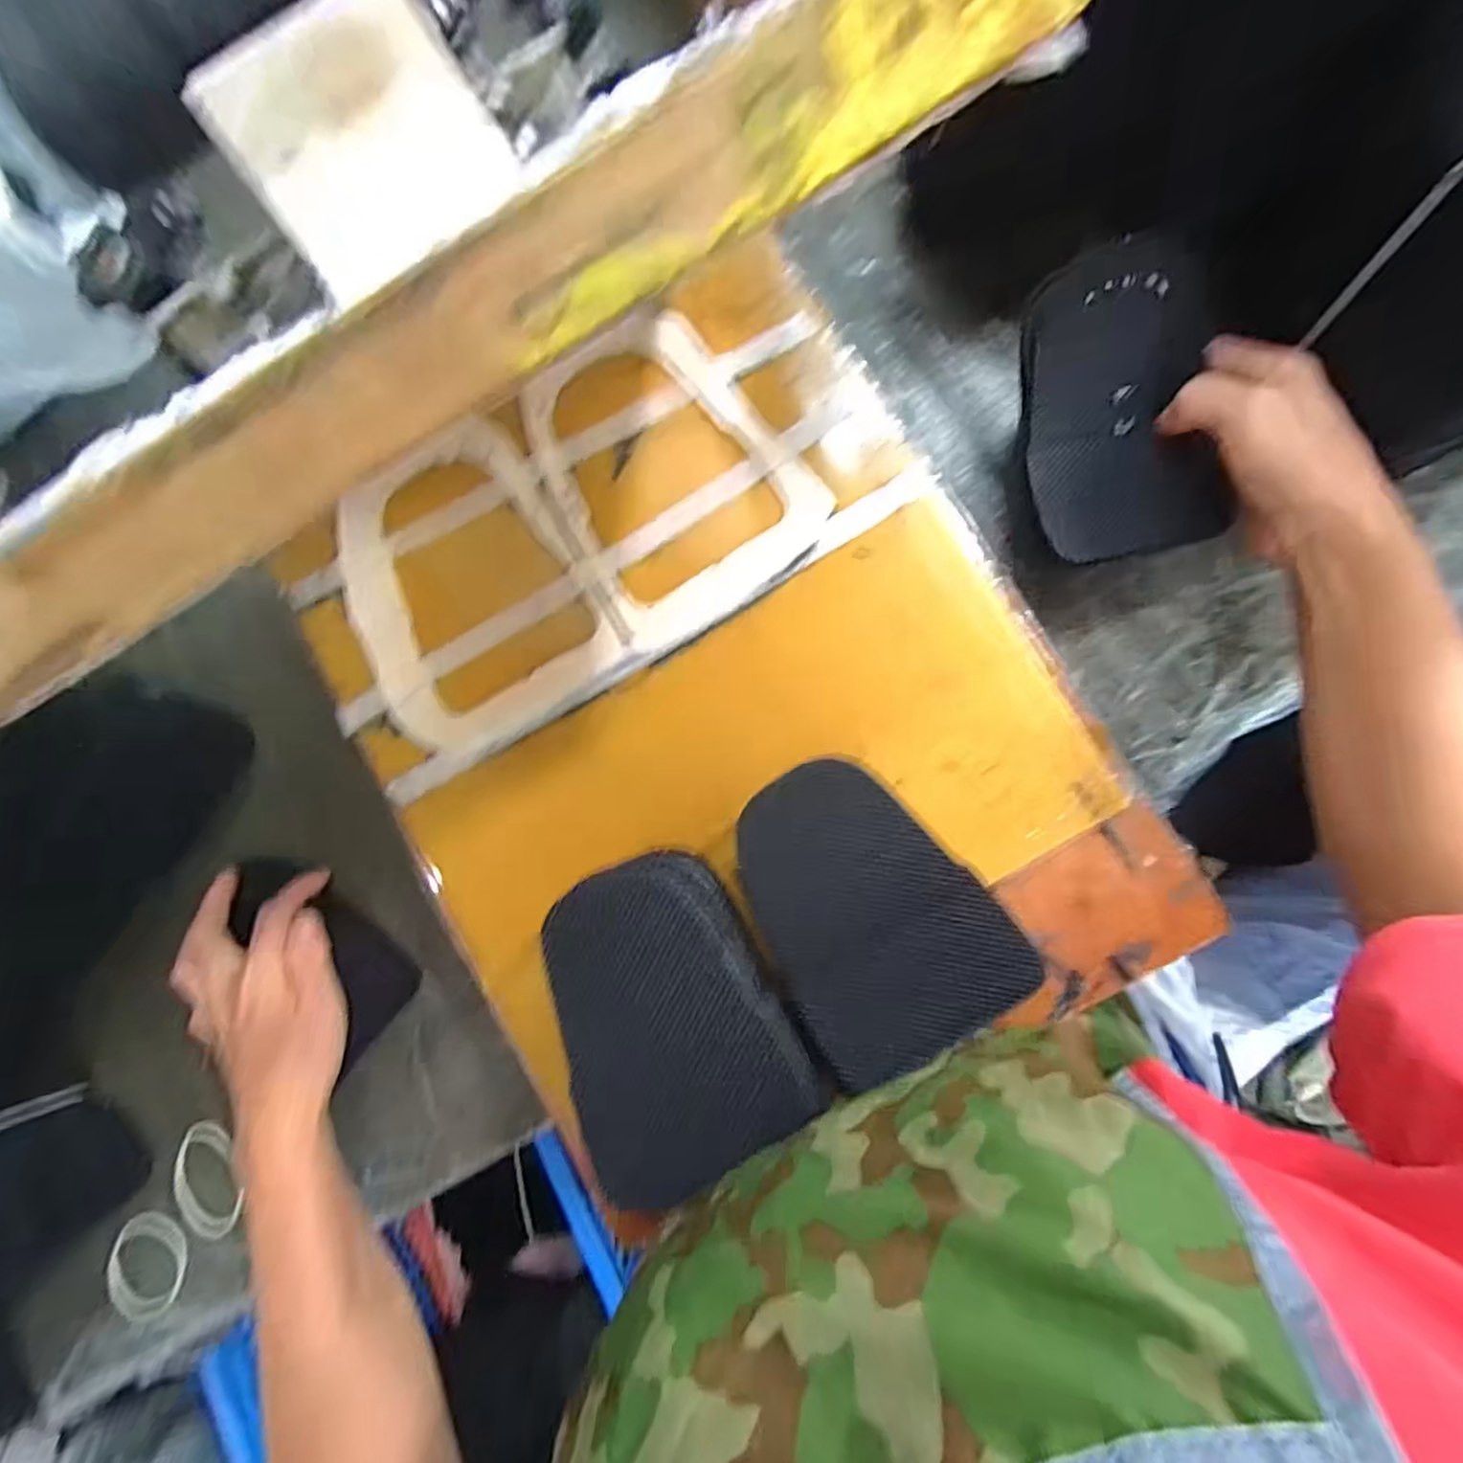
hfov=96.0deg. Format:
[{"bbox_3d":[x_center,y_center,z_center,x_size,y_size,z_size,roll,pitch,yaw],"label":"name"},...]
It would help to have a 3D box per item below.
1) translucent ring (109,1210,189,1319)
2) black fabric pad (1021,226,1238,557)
[{"bbox_3d":[-0.375,0.344,0.421,0.052,0.007,0.062,-18,85,6],"label":"translucent ring"},{"bbox_3d":[0.199,-0.163,0.334,0.094,0.011,0.142,-13,104,0],"label":"black fabric pad"}]

